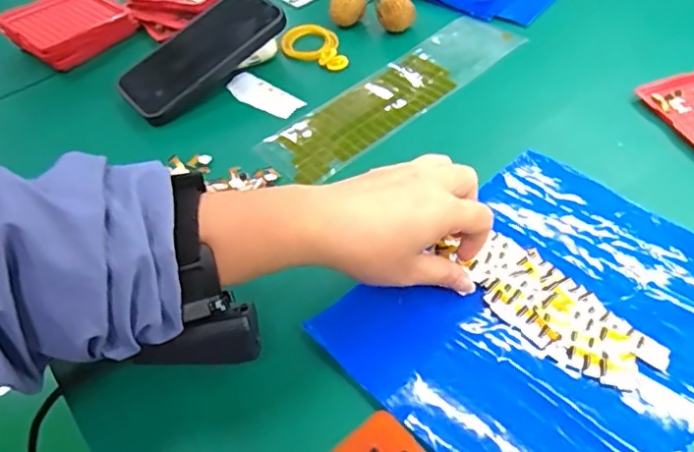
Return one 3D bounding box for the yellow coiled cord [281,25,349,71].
[{"bbox_3d":[-0.034,-0.174,0.576,0.055,0.015,0.074,-12,49,-4],"label":"yellow coiled cord"}]

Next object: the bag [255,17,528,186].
[{"bbox_3d":[0.044,-0.120,0.522,0.264,0.008,0.074,-35,54,-22],"label":"bag"}]

